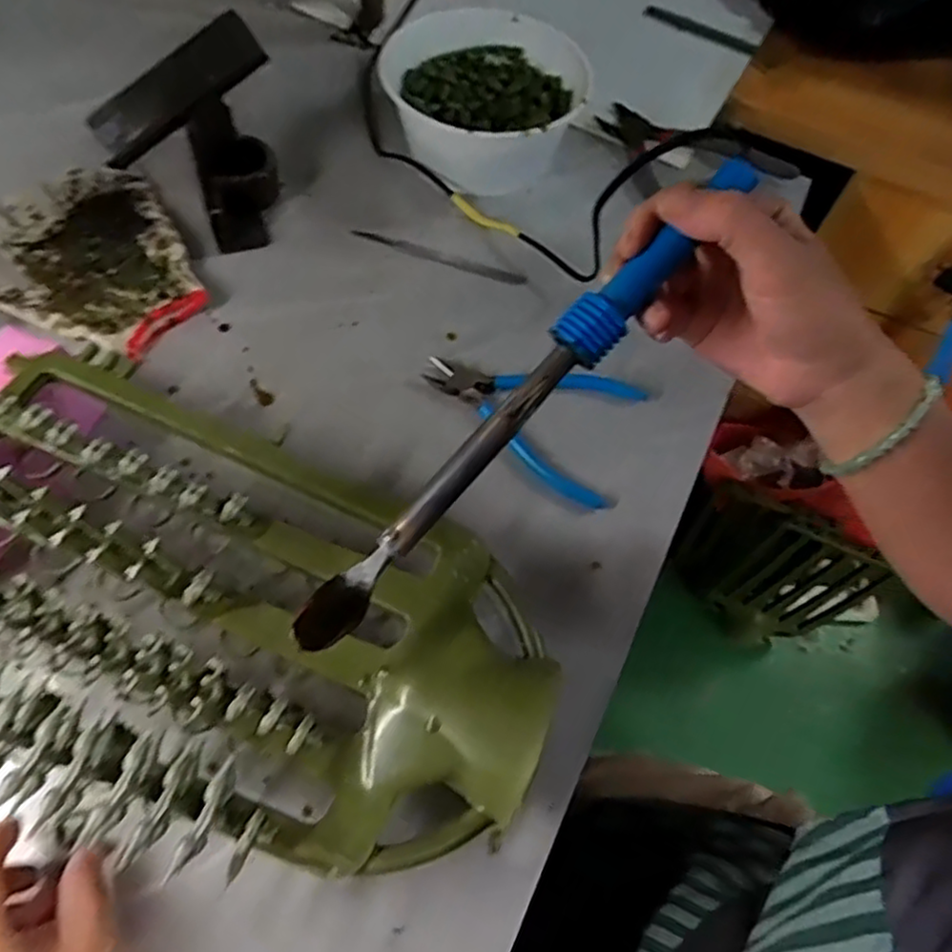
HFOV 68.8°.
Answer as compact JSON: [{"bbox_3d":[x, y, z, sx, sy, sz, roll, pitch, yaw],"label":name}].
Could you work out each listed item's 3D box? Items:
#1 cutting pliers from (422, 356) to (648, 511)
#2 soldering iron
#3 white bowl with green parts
[{"bbox_3d":[0.033,-0.045,0.476,0.146,0.017,0.100,21,61,8],"label":"cutting pliers"},{"bbox_3d":[0.019,-0.030,0.309,0.022,0.017,0.277,43,92,18],"label":"soldering iron"},{"bbox_3d":[0.003,-0.314,0.587,0.157,0.071,0.166,2,61,-3],"label":"white bowl with green parts"}]

